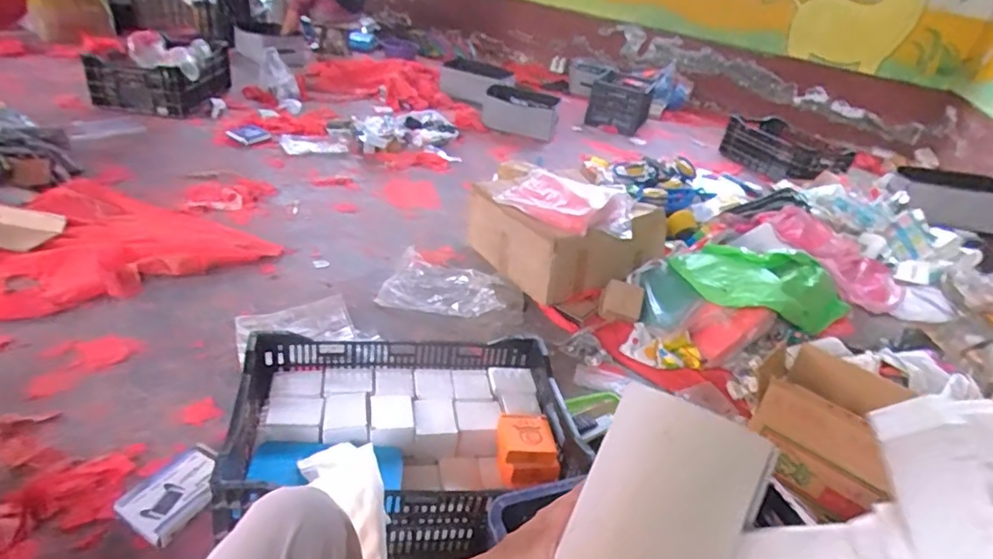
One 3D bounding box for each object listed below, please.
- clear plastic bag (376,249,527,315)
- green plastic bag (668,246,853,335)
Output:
[{"bbox_3d":[-0.121,0.006,1.671,0.400,0.069,0.228,11,32,3],"label":"clear plastic bag"},{"bbox_3d":[0.762,0.007,1.624,0.500,0.107,0.284,23,34,20],"label":"green plastic bag"}]

